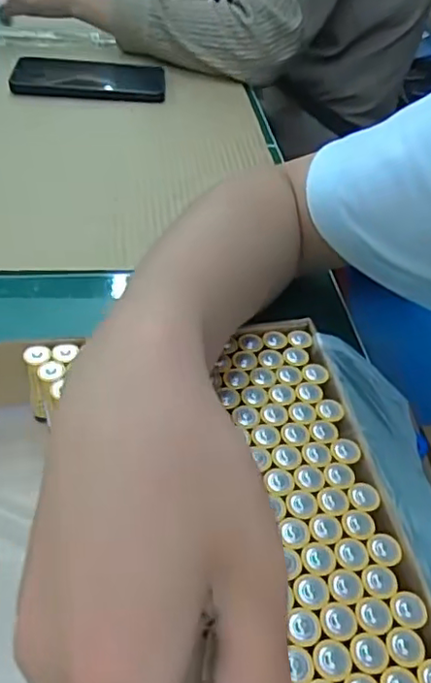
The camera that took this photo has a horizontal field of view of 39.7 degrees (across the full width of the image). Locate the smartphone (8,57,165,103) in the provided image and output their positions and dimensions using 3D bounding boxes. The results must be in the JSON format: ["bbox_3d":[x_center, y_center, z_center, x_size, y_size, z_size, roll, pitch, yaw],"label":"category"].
[{"bbox_3d":[-0.139,-0.292,0.660,0.162,0.013,0.090,2,43,-2],"label":"smartphone"}]

